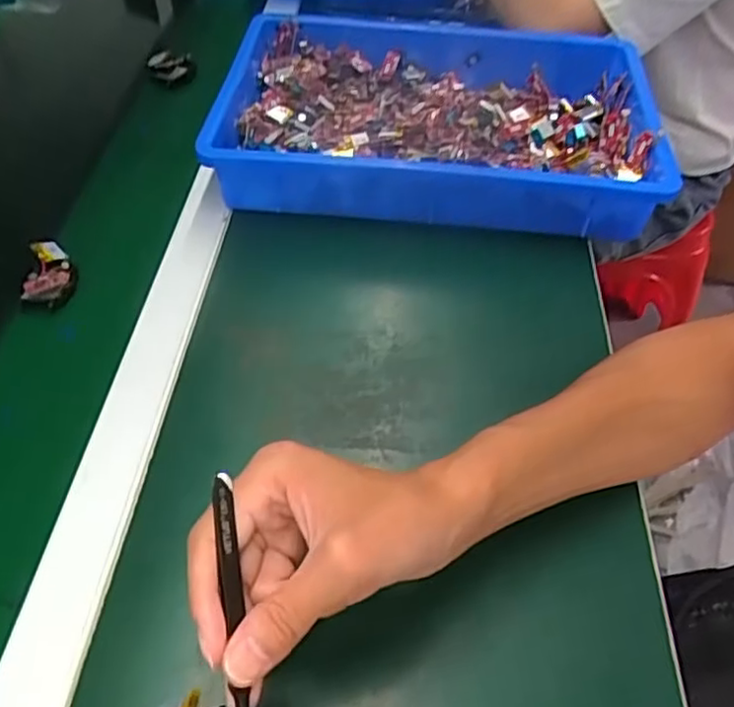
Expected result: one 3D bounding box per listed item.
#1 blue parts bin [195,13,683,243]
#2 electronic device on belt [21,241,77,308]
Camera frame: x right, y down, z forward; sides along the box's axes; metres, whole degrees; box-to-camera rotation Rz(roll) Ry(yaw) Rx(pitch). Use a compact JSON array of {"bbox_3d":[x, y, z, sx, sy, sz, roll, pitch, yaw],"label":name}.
[{"bbox_3d":[0.062,-0.215,0.618,0.375,0.062,0.256,3,51,2],"label":"blue parts bin"},{"bbox_3d":[-0.239,-0.063,0.517,0.037,0.014,0.061,-4,53,-10],"label":"electronic device on belt"}]

